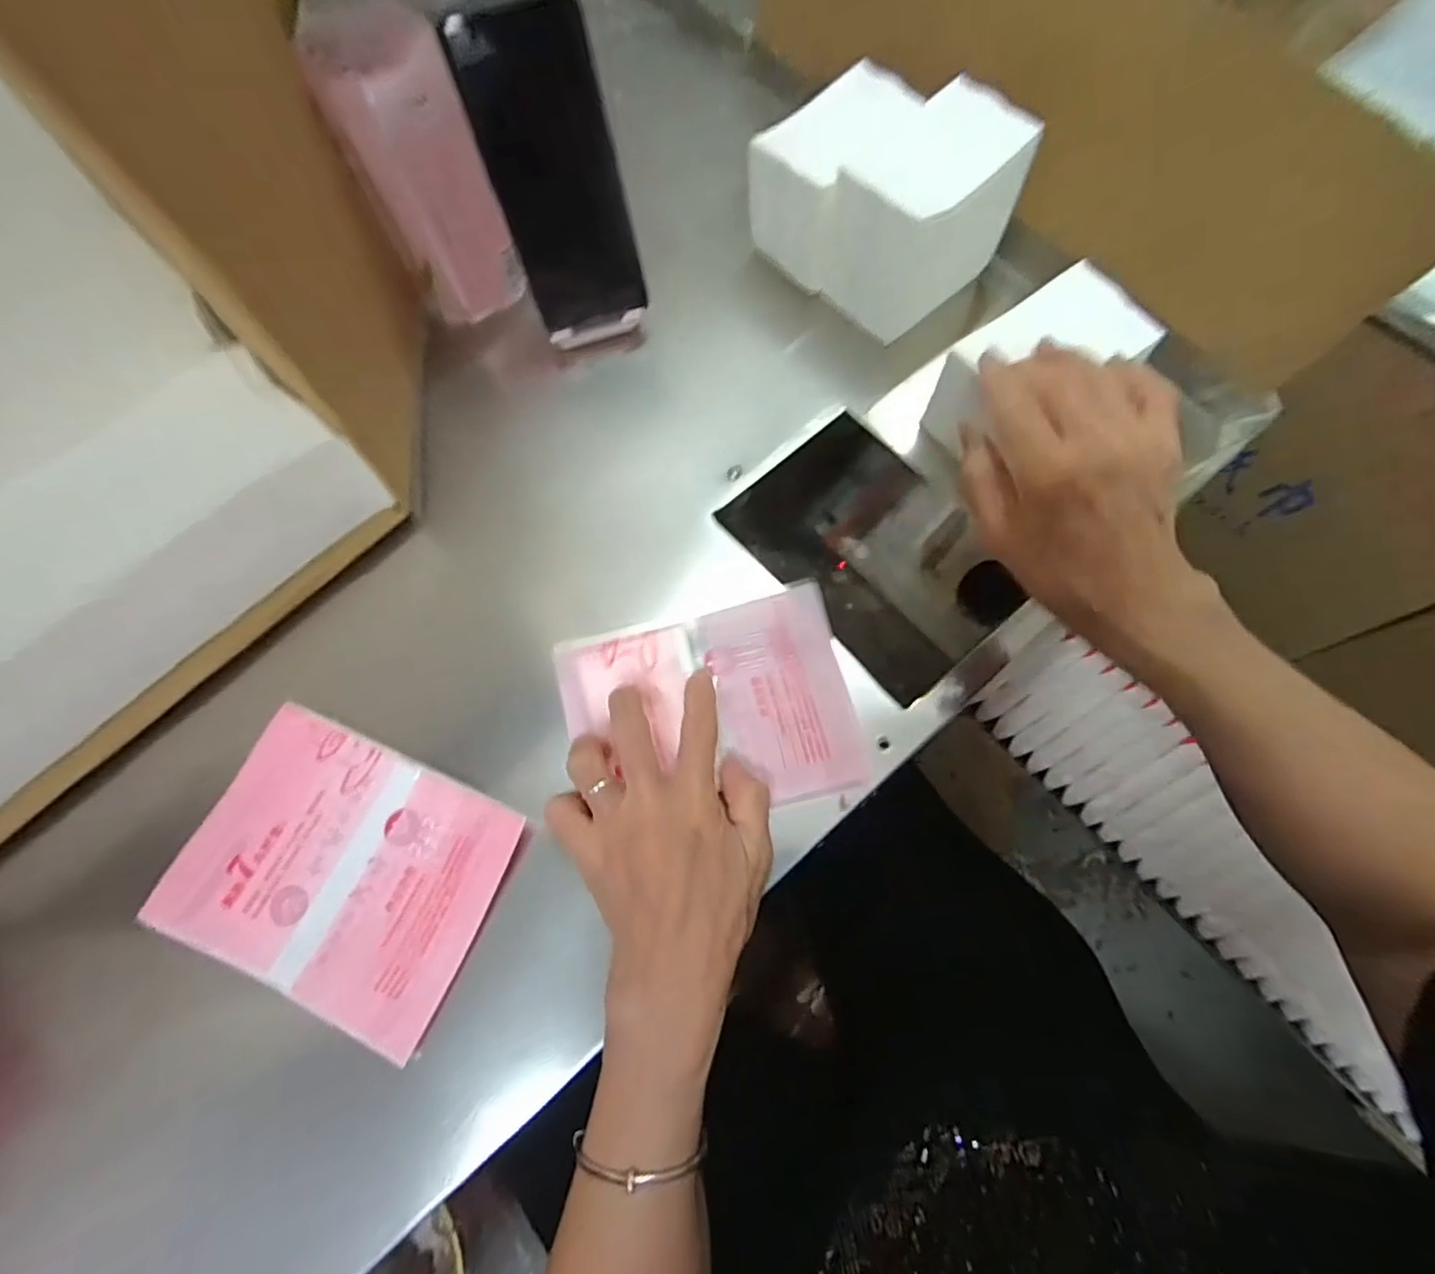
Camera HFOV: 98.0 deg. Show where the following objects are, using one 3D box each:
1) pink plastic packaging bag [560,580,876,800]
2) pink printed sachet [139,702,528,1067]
[{"bbox_3d":[-0.005,0.041,0.358,0.162,0.017,0.117,-12,71,-4],"label":"pink plastic packaging bag"},{"bbox_3d":[-0.200,0.123,0.334,0.159,0.015,0.122,23,72,8],"label":"pink printed sachet"}]

